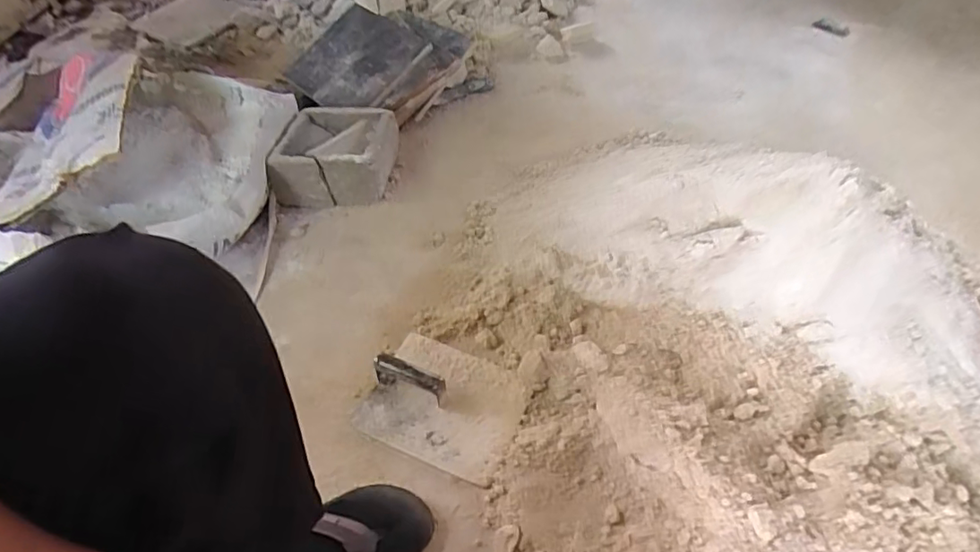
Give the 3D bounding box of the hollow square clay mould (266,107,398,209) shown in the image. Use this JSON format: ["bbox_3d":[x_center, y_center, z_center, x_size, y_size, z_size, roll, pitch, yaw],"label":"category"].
[{"bbox_3d":[-0.295,-0.235,1.074,0.218,0.106,0.199,-2,49,-1],"label":"hollow square clay mould"}]

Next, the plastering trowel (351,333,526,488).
[{"bbox_3d":[-0.063,0.159,0.743,0.206,0.056,0.167,19,50,15],"label":"plastering trowel"}]

